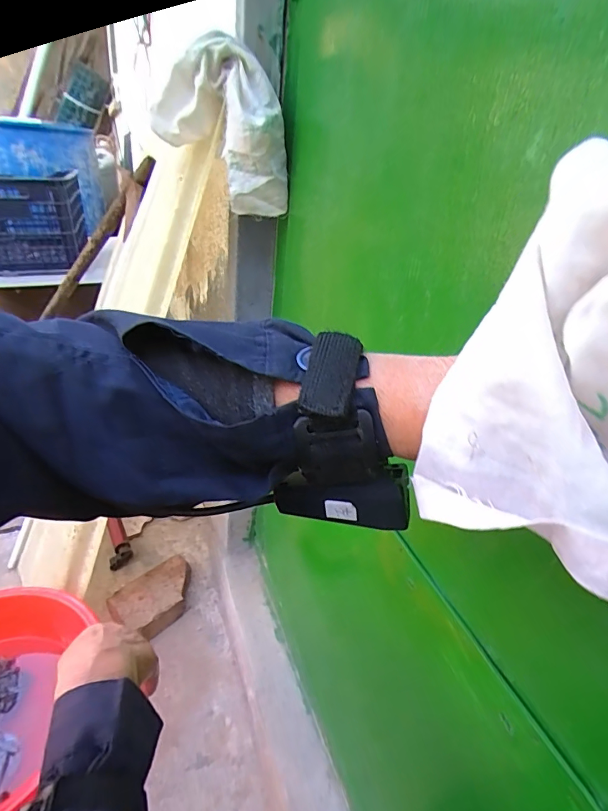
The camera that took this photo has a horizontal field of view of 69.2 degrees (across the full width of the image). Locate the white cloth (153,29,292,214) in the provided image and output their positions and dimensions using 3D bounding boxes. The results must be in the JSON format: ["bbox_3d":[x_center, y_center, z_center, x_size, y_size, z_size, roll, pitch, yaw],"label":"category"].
[{"bbox_3d":[-0.101,-0.344,0.555,0.158,0.171,0.138,-2,30,-15],"label":"white cloth"}]

